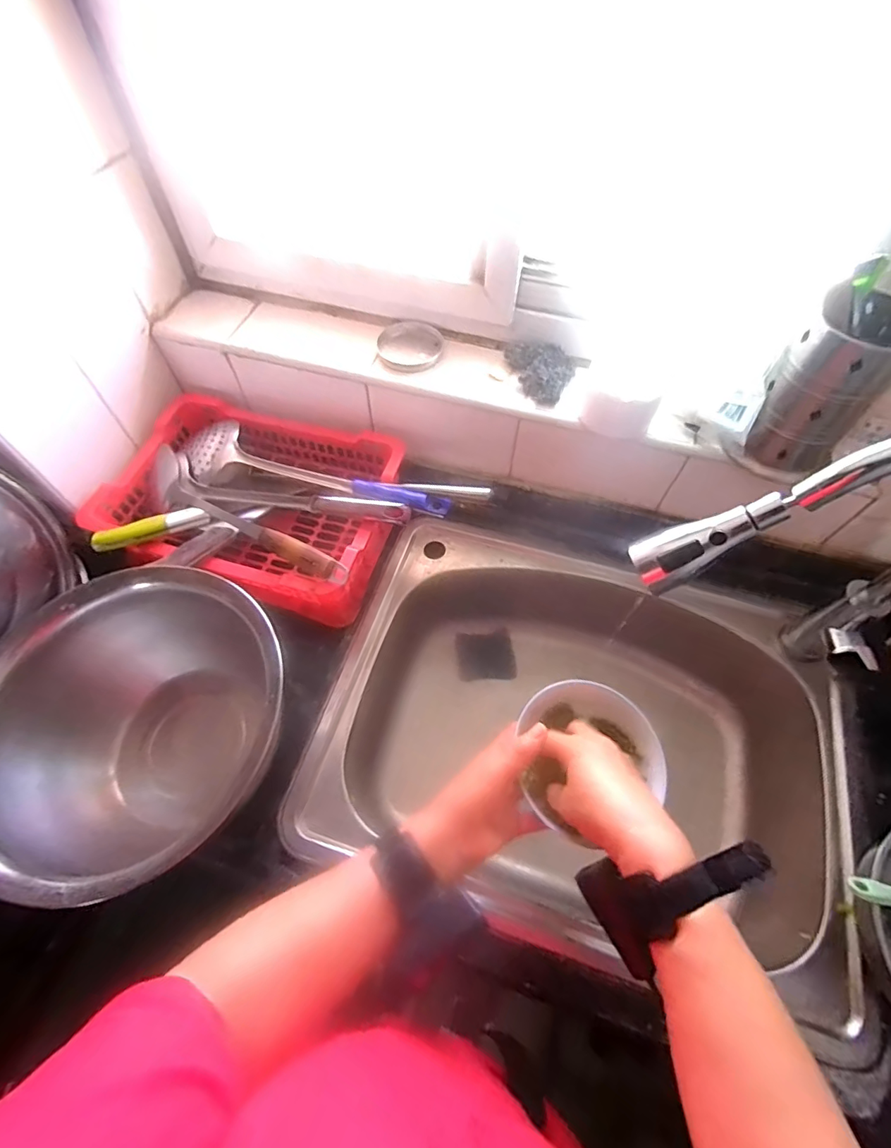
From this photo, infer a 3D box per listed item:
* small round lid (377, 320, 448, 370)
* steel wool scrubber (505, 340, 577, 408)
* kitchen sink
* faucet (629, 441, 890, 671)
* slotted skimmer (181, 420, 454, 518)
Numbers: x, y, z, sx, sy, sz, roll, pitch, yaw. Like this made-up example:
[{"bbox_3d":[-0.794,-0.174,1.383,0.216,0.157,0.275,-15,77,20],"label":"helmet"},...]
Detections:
[{"bbox_3d":[-0.044,-0.297,0.633,0.084,0.013,0.071,13,61,7],"label":"small round lid"},{"bbox_3d":[0.106,-0.242,0.595,0.099,0.042,0.047,28,63,14],"label":"steel wool scrubber"},{"bbox_3d":[0.183,0.190,0.663,0.568,0.205,0.421,14,61,7],"label":"kitchen sink"},{"bbox_3d":[0.317,0.019,0.454,0.310,0.341,0.081,-4,60,-3],"label":"faucet"},{"bbox_3d":[-0.169,-0.116,0.627,0.353,0.040,0.091,18,61,9],"label":"slotted skimmer"}]

